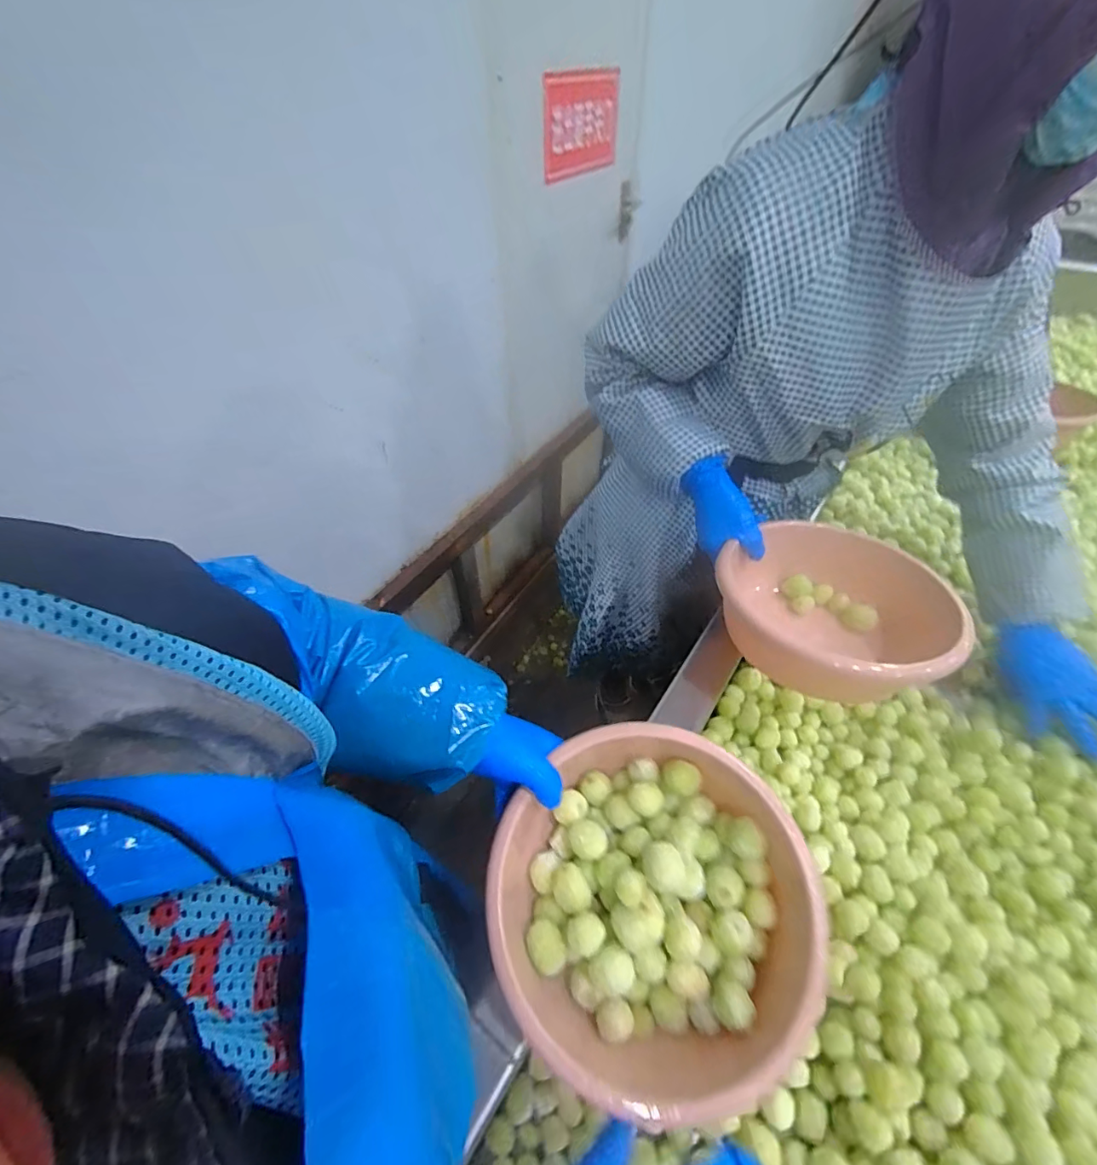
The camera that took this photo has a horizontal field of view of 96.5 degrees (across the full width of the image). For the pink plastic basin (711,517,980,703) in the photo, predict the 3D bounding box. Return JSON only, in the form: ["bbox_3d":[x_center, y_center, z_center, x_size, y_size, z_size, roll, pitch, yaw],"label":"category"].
[{"bbox_3d":[0.306,0.037,0.547,0.175,0.120,0.218,-33,55,-27],"label":"pink plastic basin"}]

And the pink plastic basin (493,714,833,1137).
[{"bbox_3d":[0.077,0.245,0.380,0.221,0.102,0.232,0,49,0],"label":"pink plastic basin"}]

